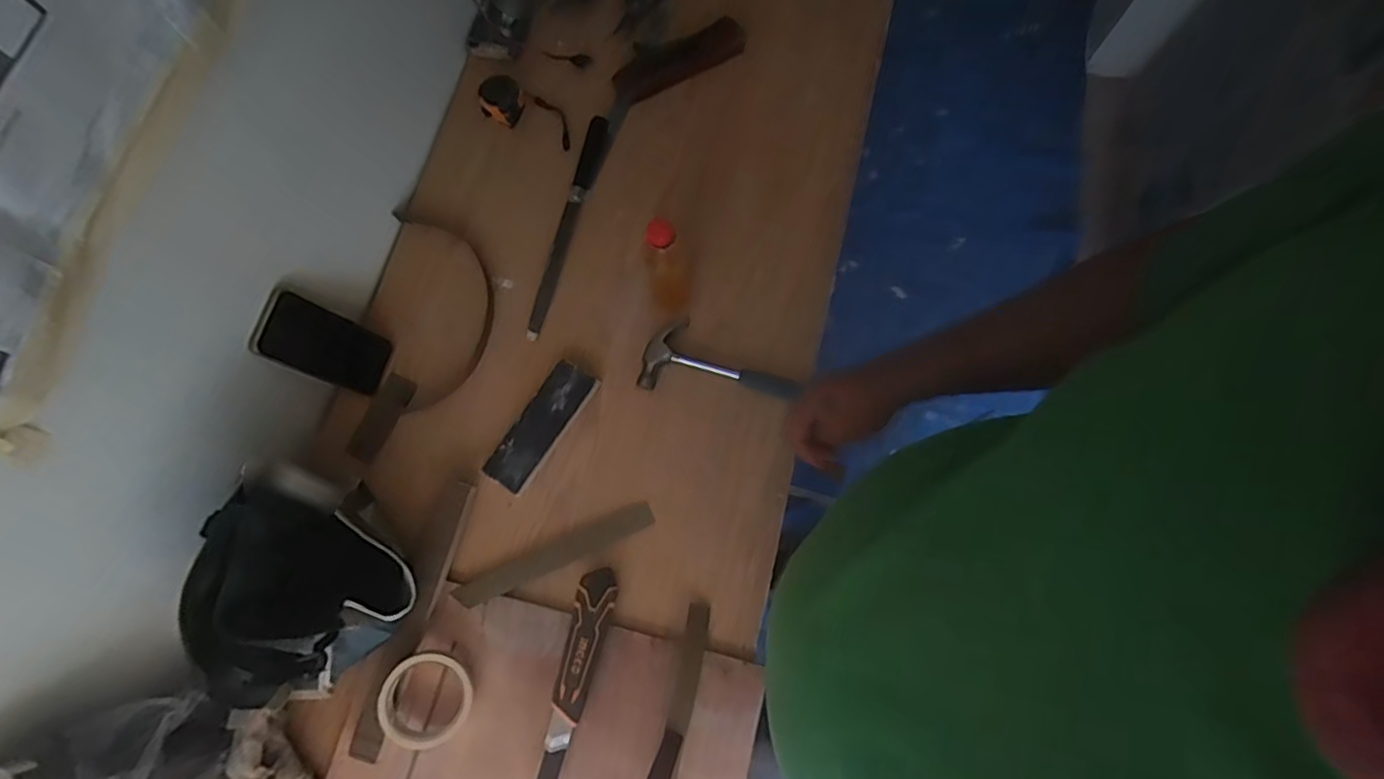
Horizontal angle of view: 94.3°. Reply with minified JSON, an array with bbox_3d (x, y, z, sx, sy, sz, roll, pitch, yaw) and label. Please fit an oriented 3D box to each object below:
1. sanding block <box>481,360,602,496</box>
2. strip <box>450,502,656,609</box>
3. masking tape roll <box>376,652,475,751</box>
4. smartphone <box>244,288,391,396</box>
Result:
[{"bbox_3d":[-0.188,0.045,0.802,0.058,0.019,0.171,33,78,10],"label":"sanding block"},{"bbox_3d":[-0.163,0.202,0.774,0.248,0.004,0.030,-24,75,-5],"label":"strip"},{"bbox_3d":[-0.291,0.342,0.710,0.096,0.040,0.093,0,75,1],"label":"masking tape roll"},{"bbox_3d":[-0.438,-0.053,0.773,0.014,0.160,0.078,13,78,26],"label":"smartphone"}]

